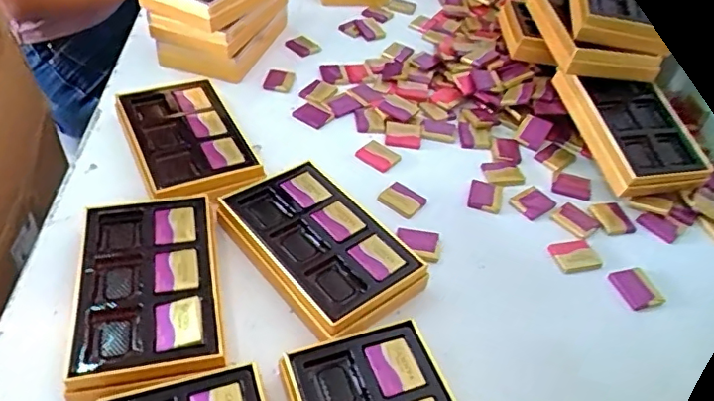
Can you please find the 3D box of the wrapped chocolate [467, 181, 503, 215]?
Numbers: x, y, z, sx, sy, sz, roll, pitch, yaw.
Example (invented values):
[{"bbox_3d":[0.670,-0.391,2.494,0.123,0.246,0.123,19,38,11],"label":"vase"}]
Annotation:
[{"bbox_3d":[0.129,-0.005,0.569,0.031,0.004,0.043,16,43,10],"label":"wrapped chocolate"}]

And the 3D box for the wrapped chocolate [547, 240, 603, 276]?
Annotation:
[{"bbox_3d":[0.201,0.051,0.521,0.040,0.005,0.033,-9,45,-16],"label":"wrapped chocolate"}]

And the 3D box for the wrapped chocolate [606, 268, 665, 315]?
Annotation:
[{"bbox_3d":[0.247,0.078,0.500,0.034,0.005,0.039,-6,44,-14],"label":"wrapped chocolate"}]

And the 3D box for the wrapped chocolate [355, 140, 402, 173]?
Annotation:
[{"bbox_3d":[0.023,-0.048,0.600,0.043,0.004,0.034,36,50,28],"label":"wrapped chocolate"}]

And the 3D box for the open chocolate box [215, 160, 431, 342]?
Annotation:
[{"bbox_3d":[-0.032,0.039,0.482,0.104,0.034,0.166,-27,52,-31],"label":"open chocolate box"}]

